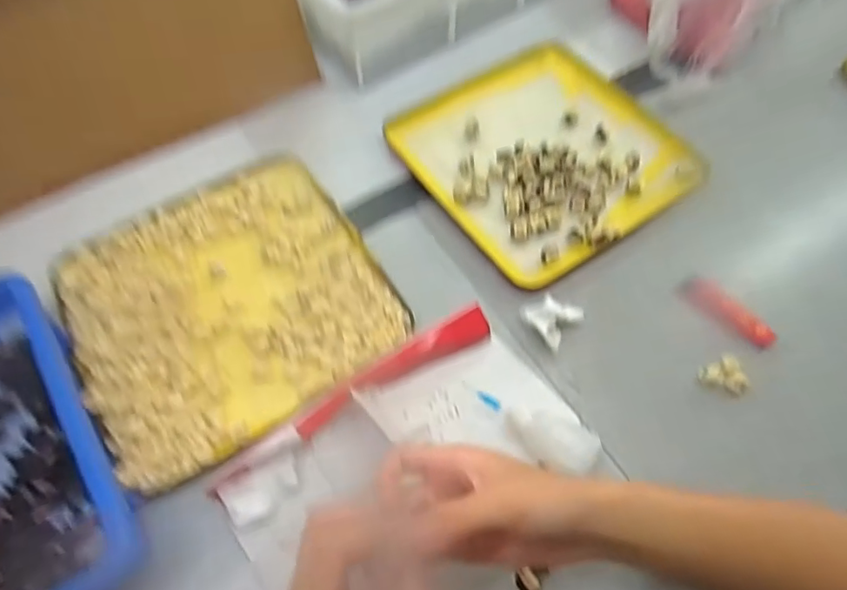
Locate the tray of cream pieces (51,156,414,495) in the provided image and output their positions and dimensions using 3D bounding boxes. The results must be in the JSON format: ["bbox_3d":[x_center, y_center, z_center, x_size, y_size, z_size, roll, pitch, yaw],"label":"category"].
[{"bbox_3d":[-0.162,0.004,0.436,0.238,0.021,0.234,-30,64,-14],"label":"tray of cream pieces"}]

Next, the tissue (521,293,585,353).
[{"bbox_3d":[0.104,0.018,0.429,0.042,0.025,0.042,37,68,20],"label":"tissue"}]

